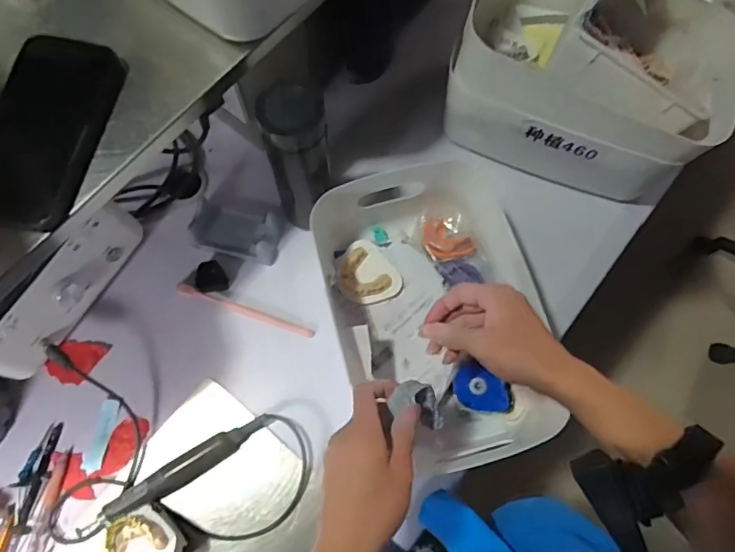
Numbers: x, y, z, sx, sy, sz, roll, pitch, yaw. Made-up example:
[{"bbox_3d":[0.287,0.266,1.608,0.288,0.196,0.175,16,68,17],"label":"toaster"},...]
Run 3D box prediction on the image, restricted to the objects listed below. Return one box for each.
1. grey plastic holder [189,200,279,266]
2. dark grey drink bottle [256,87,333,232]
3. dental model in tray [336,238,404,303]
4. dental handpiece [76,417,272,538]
[{"bbox_3d":[-0.160,-0.055,0.638,0.101,0.032,0.059,12,73,2],"label":"grey plastic holder"},{"bbox_3d":[-0.070,-0.116,0.551,0.062,0.209,0.049,-11,74,-5],"label":"dark grey drink bottle"},{"bbox_3d":[-0.002,-0.002,0.624,0.069,0.022,0.081,-37,77,-12],"label":"dental model in tray"},{"bbox_3d":[-0.208,0.216,0.568,0.225,0.025,0.029,-31,76,-10],"label":"dental handpiece"}]

